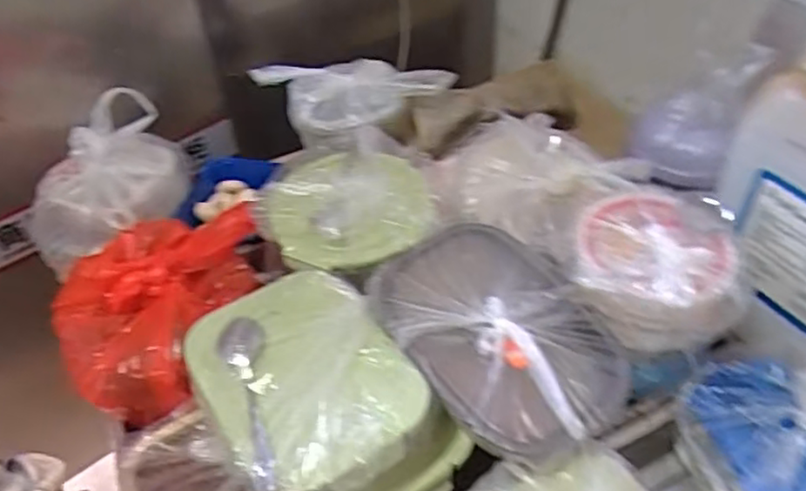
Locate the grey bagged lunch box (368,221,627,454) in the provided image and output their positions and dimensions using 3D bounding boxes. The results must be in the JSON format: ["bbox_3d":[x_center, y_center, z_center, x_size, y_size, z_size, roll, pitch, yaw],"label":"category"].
[{"bbox_3d":[0.080,0.076,0.562,0.158,0.057,0.215,-28,50,-22],"label":"grey bagged lunch box"}]

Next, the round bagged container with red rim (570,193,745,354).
[{"bbox_3d":[0.218,0.017,0.572,0.130,0.070,0.128,-2,45,2],"label":"round bagged container with red rim"}]

